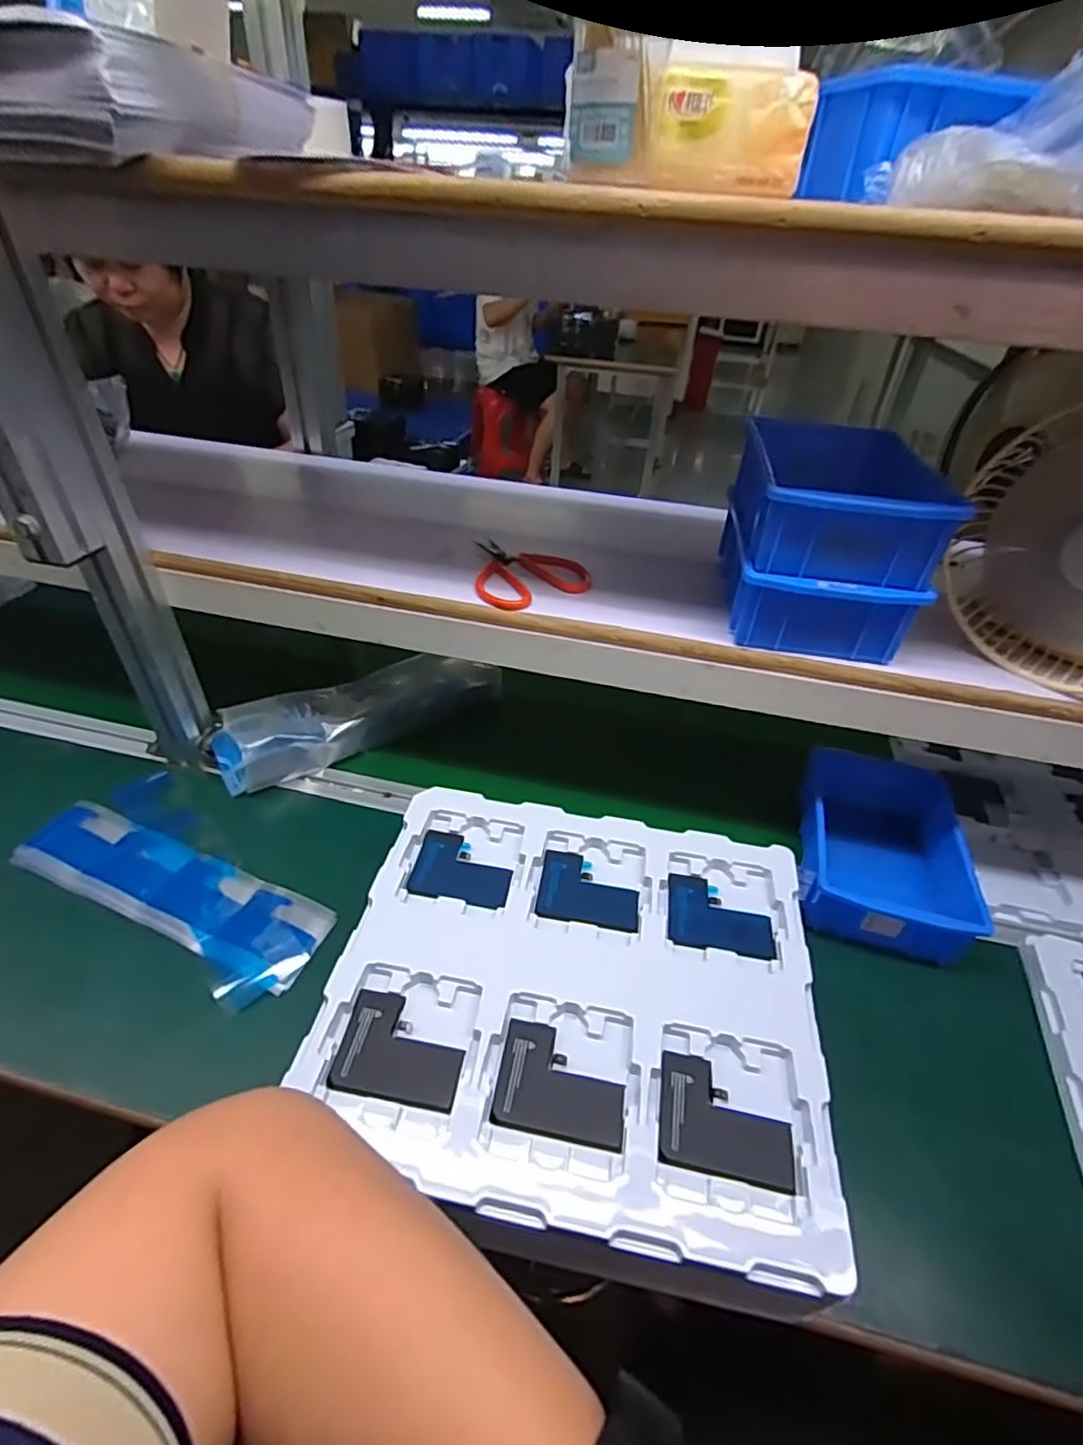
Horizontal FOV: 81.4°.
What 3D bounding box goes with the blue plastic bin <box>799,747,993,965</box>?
[{"bbox_3d":[0.319,0.116,0.595,0.127,0.060,0.207,13,40,13],"label":"blue plastic bin"}]

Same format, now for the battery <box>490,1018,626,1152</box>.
[{"bbox_3d":[0.012,0.218,0.382,0.075,0.008,0.059,9,39,6],"label":"battery"}]

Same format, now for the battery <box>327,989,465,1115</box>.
[{"bbox_3d":[-0.085,0.202,0.391,0.075,0.006,0.059,8,39,5],"label":"battery"}]

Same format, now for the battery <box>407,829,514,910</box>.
[{"bbox_3d":[-0.061,0.116,0.494,0.077,0.005,0.060,9,39,7],"label":"battery"}]

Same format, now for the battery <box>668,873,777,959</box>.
[{"bbox_3d":[0.134,0.146,0.476,0.076,0.004,0.060,8,39,5],"label":"battery"}]

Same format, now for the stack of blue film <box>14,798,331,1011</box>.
[{"bbox_3d":[-0.324,0.145,0.552,0.295,0.013,0.097,21,39,17],"label":"stack of blue film"}]

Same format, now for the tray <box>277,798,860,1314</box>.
[{"bbox_3d":[0.023,0.174,0.427,0.311,0.018,0.278,8,40,7],"label":"tray"}]

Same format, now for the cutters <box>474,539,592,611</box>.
[{"bbox_3d":[-0.008,-0.135,0.561,0.097,0.018,0.121,-1,39,-6],"label":"cutters"}]

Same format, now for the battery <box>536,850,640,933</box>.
[{"bbox_3d":[0.037,0.130,0.485,0.075,0.007,0.060,8,39,5],"label":"battery"}]

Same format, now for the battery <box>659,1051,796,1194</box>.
[{"bbox_3d":[0.108,0.233,0.371,0.075,0.007,0.059,9,39,6],"label":"battery"}]

